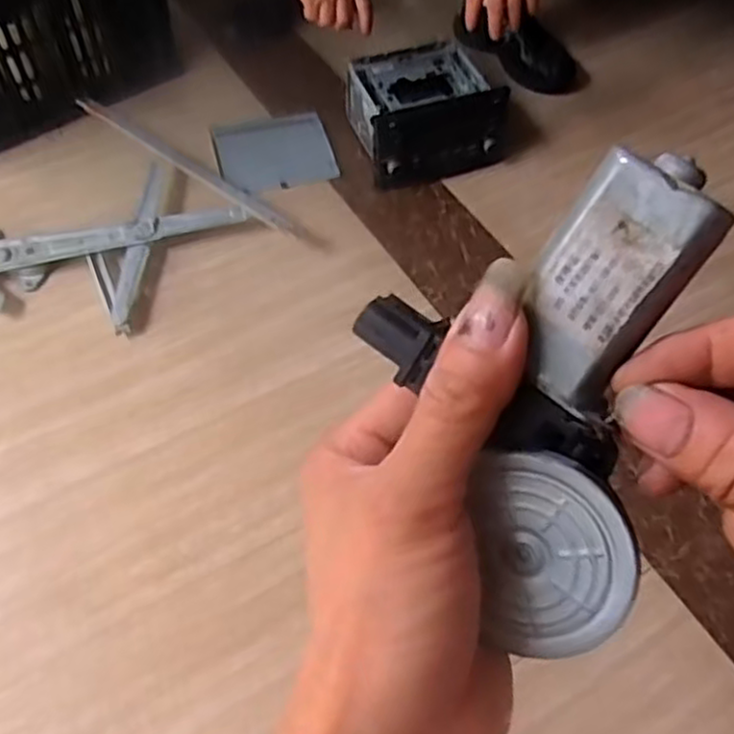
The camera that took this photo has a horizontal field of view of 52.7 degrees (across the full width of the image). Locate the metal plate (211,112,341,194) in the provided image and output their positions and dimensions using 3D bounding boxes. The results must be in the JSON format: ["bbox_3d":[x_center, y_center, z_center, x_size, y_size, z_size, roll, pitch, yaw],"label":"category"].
[{"bbox_3d":[-0.146,-0.341,1.186,0.178,0.014,0.157,-13,59,-8],"label":"metal plate"}]

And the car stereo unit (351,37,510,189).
[{"bbox_3d":[0.088,-0.400,1.158,0.211,0.109,0.202,-15,59,-10],"label":"car stereo unit"}]

